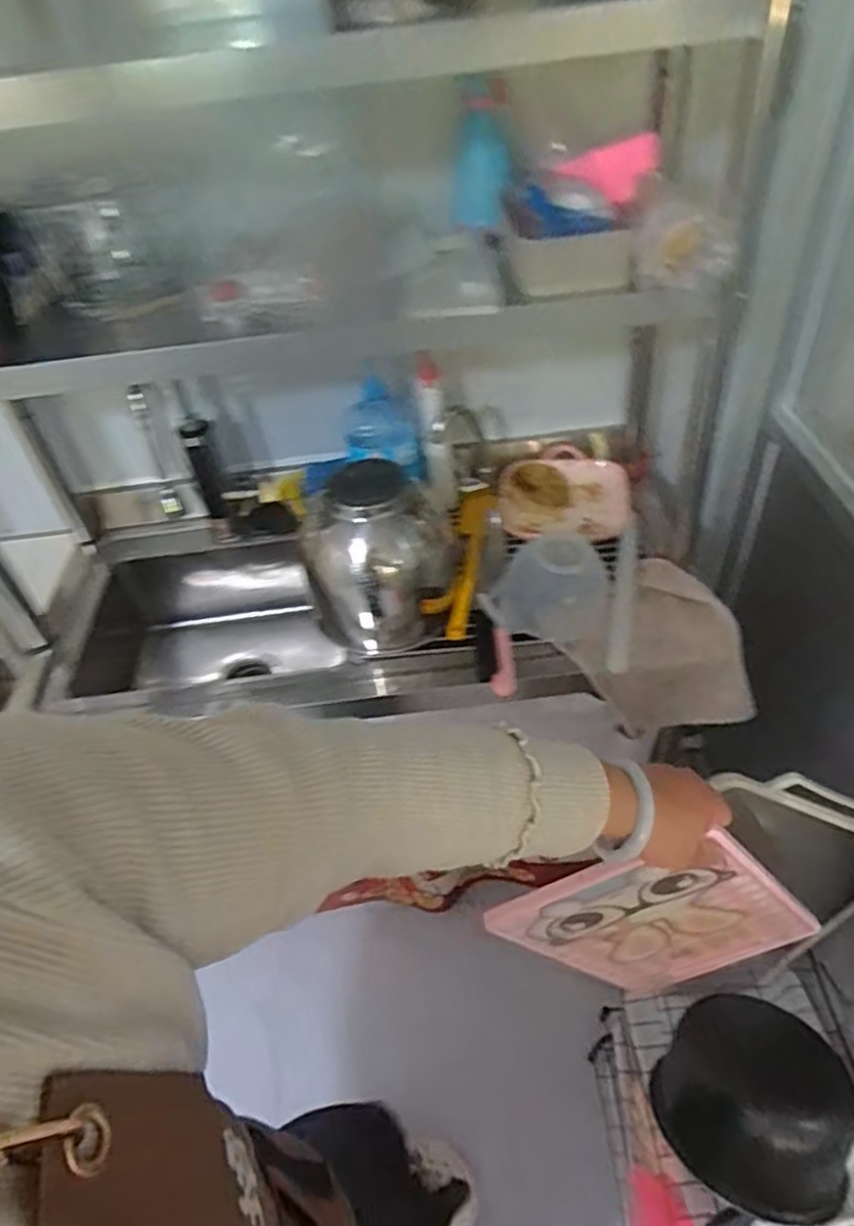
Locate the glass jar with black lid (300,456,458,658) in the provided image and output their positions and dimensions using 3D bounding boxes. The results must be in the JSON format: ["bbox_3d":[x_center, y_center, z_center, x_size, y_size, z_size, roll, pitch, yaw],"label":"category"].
[{"bbox_3d":[-0.072,-0.082,0.989,0.194,0.231,0.203,-2,42,2],"label":"glass jar with black lid"}]

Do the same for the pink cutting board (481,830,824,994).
[{"bbox_3d":[0.235,0.306,0.704,0.229,0.339,0.013,-30,42,19],"label":"pink cutting board"}]

